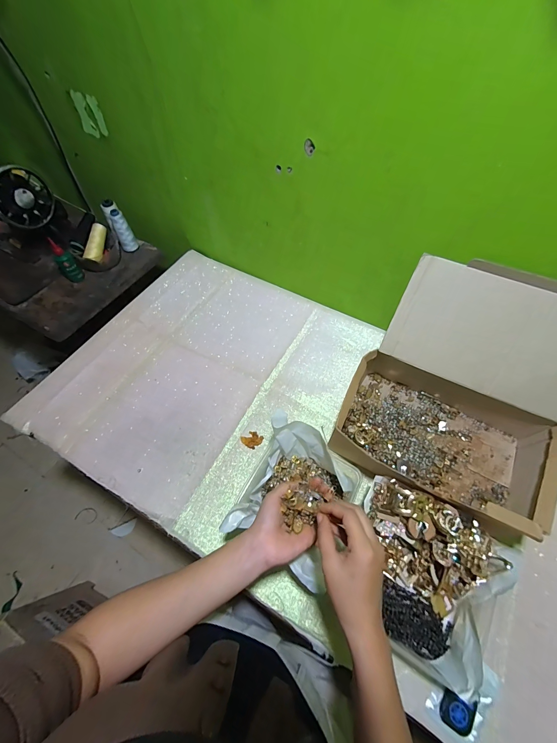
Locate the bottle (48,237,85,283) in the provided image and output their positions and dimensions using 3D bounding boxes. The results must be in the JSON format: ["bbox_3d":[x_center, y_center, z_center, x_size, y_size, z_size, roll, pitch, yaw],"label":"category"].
[{"bbox_3d":[-0.560,-0.289,0.776,0.031,0.117,0.044,40,67,22],"label":"bottle"}]

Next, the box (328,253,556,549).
[{"bbox_3d":[0.316,0.036,0.506,0.325,0.226,0.349,28,63,17],"label":"box"}]

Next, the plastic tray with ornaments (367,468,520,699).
[{"bbox_3d":[0.205,0.293,0.438,0.206,0.092,0.196,29,64,18],"label":"plastic tray with ornaments"}]

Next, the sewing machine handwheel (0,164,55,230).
[{"bbox_3d":[-0.632,-0.426,0.736,0.023,0.145,0.132,41,93,8],"label":"sewing machine handwheel"}]

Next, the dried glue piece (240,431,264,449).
[{"bbox_3d":[-0.053,0.135,0.591,0.037,0.007,0.035,33,65,19],"label":"dried glue piece"}]

